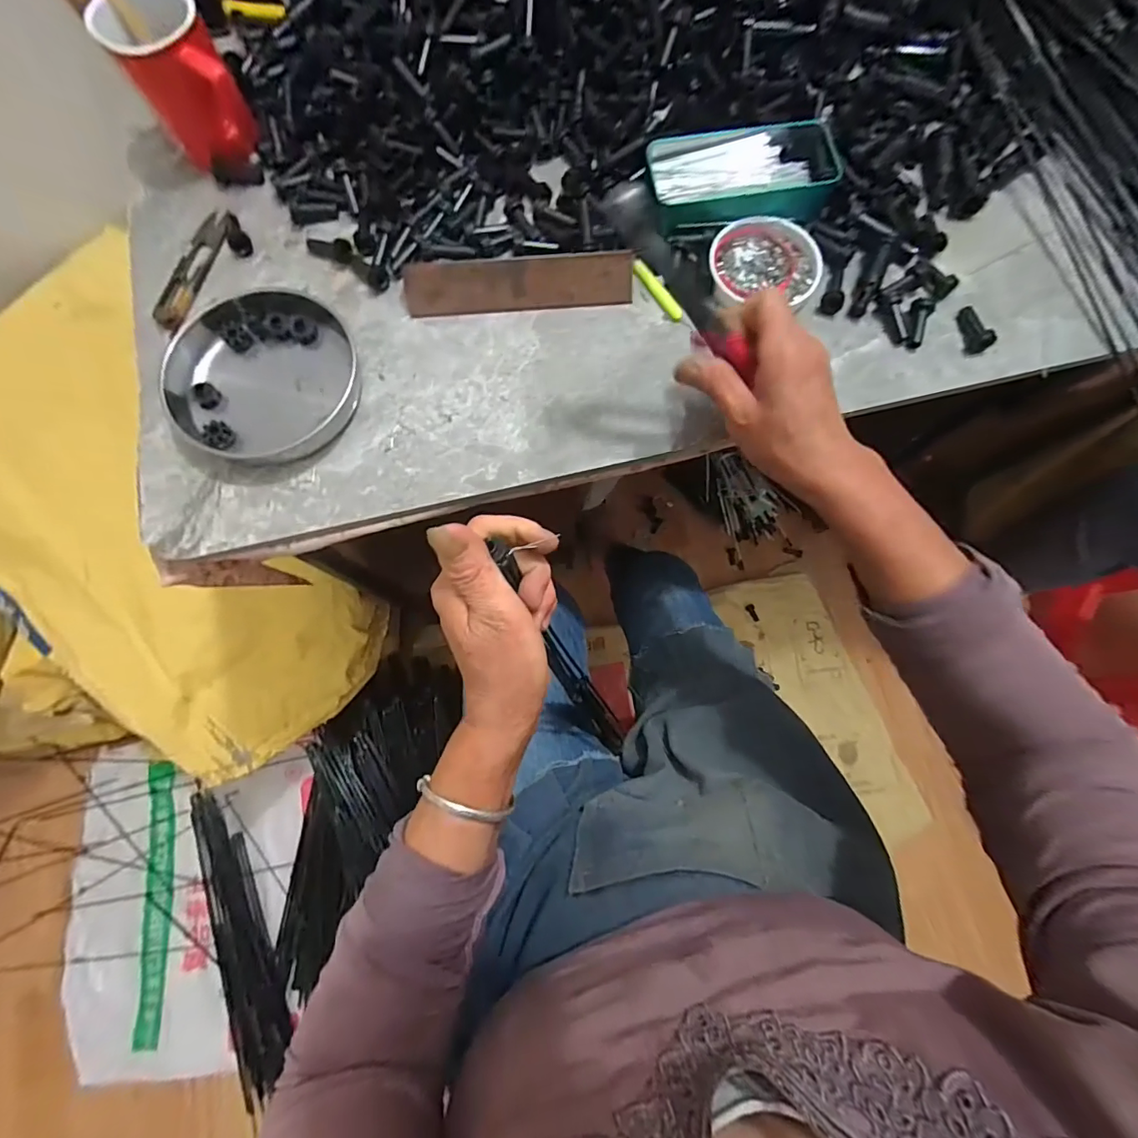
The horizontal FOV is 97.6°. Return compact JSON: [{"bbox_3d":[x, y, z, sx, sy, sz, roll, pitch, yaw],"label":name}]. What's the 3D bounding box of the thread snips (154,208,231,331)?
[{"bbox_3d":[-0.312,-0.251,0.415,0.029,0.008,0.114,7,78,2],"label":"thread snips"}]

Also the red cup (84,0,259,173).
[{"bbox_3d":[-0.308,-0.390,0.402,0.077,0.080,0.095,-26,79,-5],"label":"red cup"}]

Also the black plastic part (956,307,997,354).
[{"bbox_3d":[0.326,-0.195,0.400,0.020,0.012,0.043,-13,78,-2],"label":"black plastic part"}]

